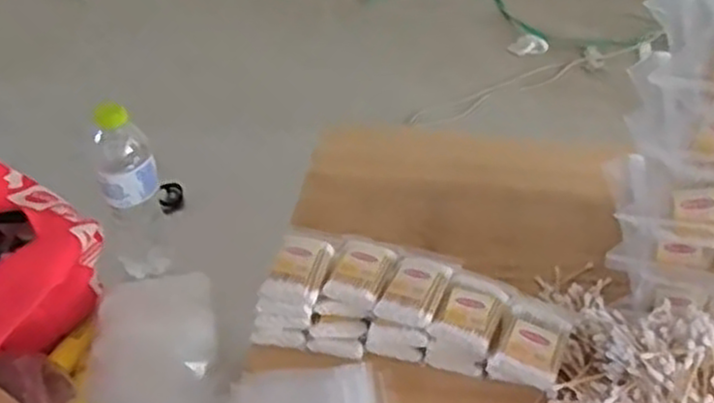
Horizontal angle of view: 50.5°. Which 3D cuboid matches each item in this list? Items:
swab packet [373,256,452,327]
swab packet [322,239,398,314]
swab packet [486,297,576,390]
[{"bbox_3d":[0.059,0.086,0.748,0.057,0.016,0.081,19,45,20],"label":"swab packet"},{"bbox_3d":[0.007,0.072,0.773,0.055,0.021,0.082,15,44,17],"label":"swab packet"},{"bbox_3d":[0.165,0.132,0.709,0.060,0.025,0.089,19,45,21],"label":"swab packet"}]

